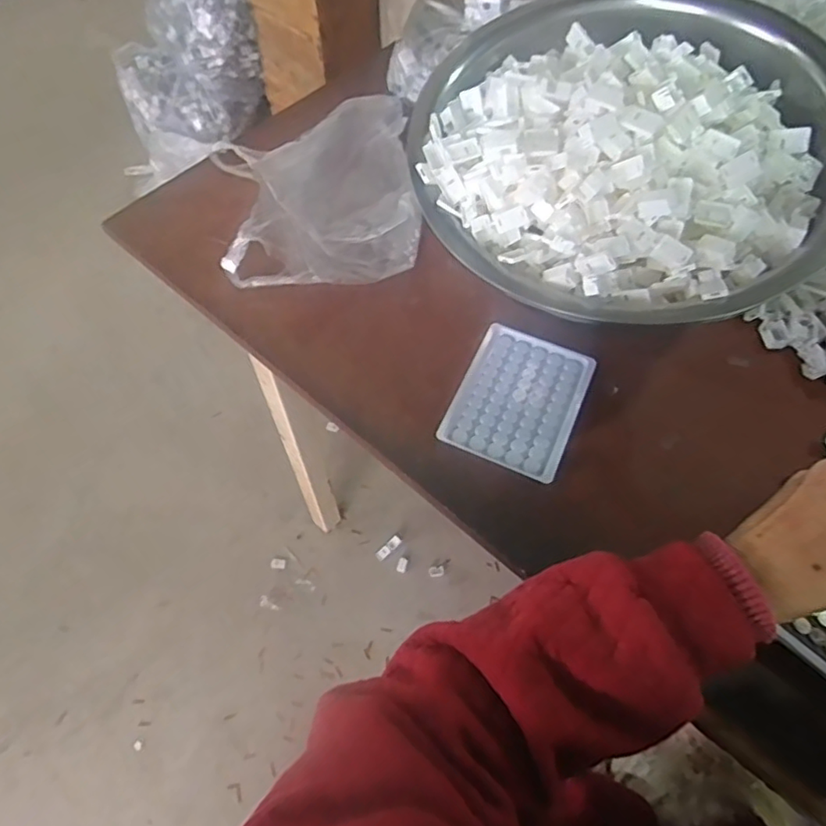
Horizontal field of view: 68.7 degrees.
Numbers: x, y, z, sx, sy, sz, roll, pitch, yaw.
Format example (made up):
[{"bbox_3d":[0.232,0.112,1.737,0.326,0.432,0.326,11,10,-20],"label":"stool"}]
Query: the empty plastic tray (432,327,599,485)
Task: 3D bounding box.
[{"bbox_3d":[0.089,-0.012,0.507,0.097,0.007,0.129,22,63,12],"label":"empty plastic tray"}]

